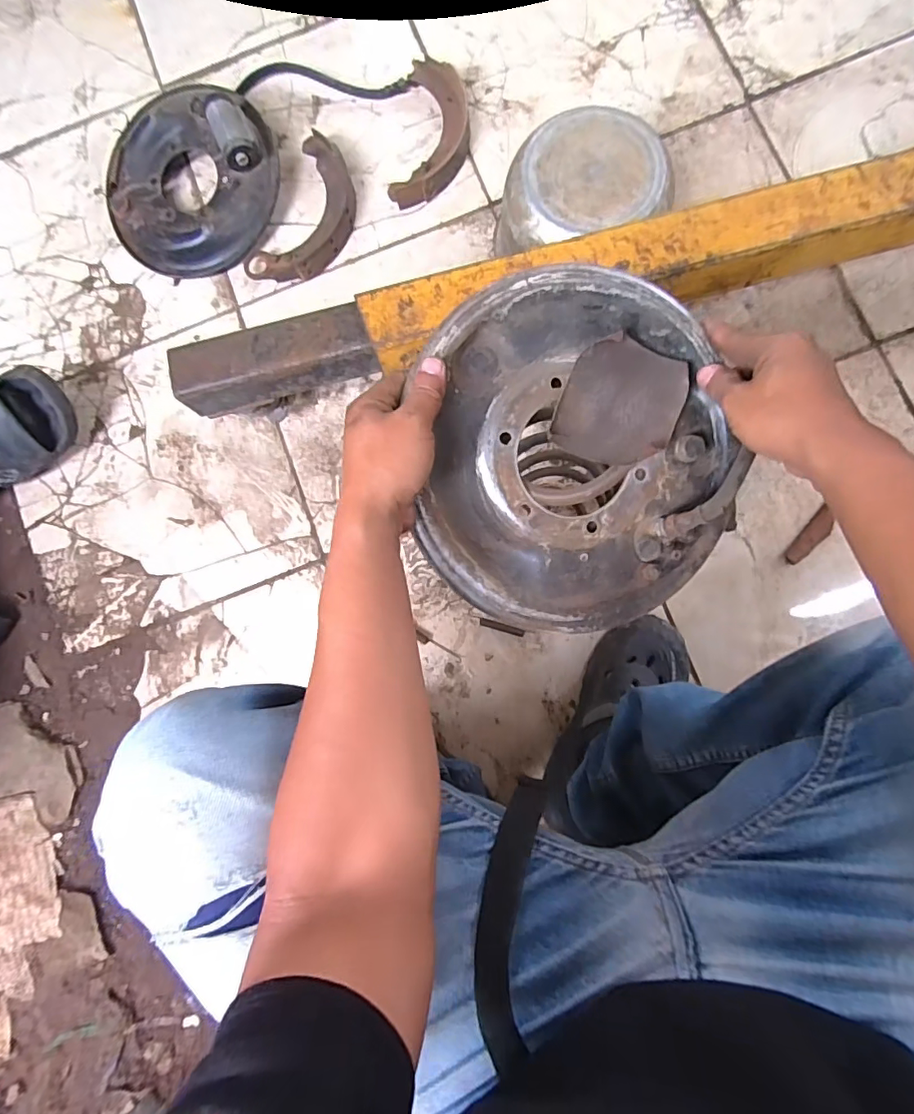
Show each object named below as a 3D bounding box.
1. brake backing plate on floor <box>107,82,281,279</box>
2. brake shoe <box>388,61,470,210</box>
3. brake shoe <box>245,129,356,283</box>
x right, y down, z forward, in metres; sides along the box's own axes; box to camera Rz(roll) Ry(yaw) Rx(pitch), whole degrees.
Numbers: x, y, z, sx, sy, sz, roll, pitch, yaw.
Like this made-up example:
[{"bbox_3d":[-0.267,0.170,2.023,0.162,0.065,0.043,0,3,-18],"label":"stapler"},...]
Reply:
[{"bbox_3d":[-0.392,-0.551,0.753,0.257,0.091,0.245,0,86,4],"label":"brake backing plate on floor"},{"bbox_3d":[-0.032,-0.612,0.757,0.097,0.033,0.210,10,86,4],"label":"brake shoe"},{"bbox_3d":[-0.216,-0.494,0.762,0.116,0.033,0.215,28,88,5],"label":"brake shoe"}]

